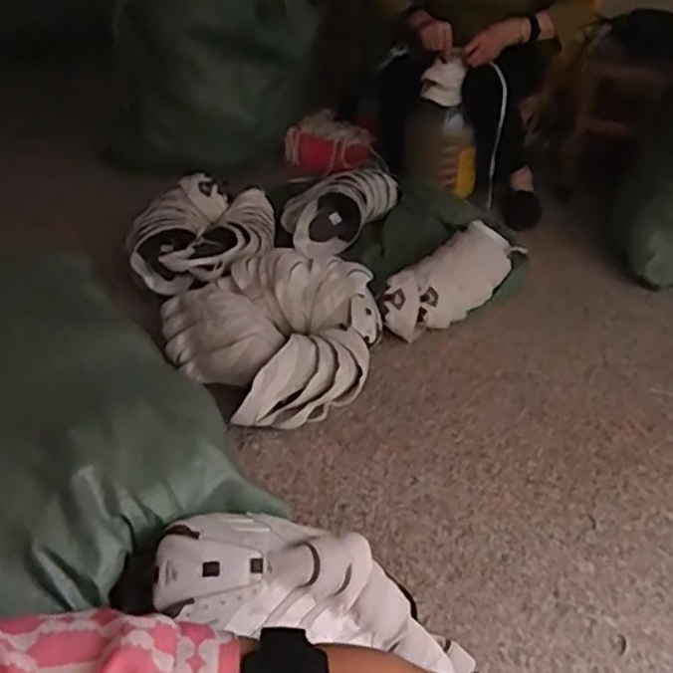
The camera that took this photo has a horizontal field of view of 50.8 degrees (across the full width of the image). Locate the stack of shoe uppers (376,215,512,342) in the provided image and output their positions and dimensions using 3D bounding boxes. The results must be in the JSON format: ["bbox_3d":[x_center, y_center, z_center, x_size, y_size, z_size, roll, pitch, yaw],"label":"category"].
[{"bbox_3d":[0.280,-0.137,1.625,0.137,0.141,0.518,26,41,30],"label":"stack of shoe uppers"}]

